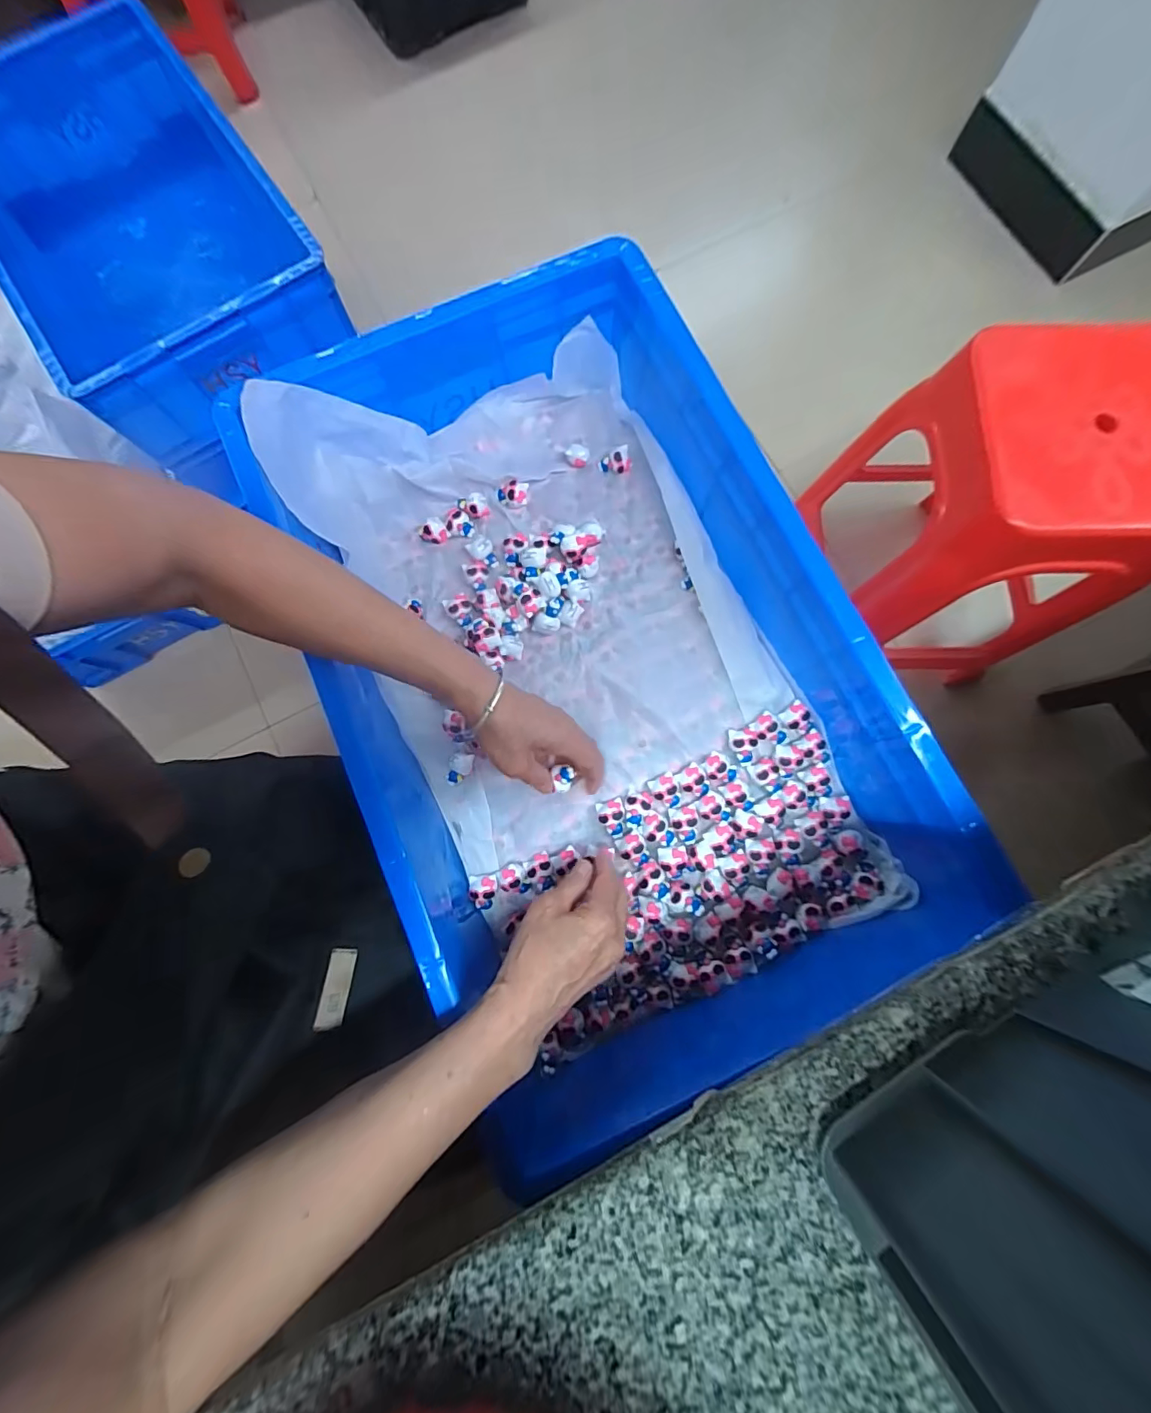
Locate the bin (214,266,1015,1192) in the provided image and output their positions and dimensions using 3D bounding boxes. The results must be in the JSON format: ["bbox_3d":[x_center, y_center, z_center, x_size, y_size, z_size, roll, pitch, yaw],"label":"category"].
[{"bbox_3d":[-0.002,-0.051,0.437,0.391,0.123,0.613,-24,80,-3],"label":"bin"}]

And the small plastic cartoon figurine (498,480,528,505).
[{"bbox_3d":[-0.066,-0.225,0.519,0.031,0.021,0.018,10,80,3],"label":"small plastic cartoon figurine"}]

